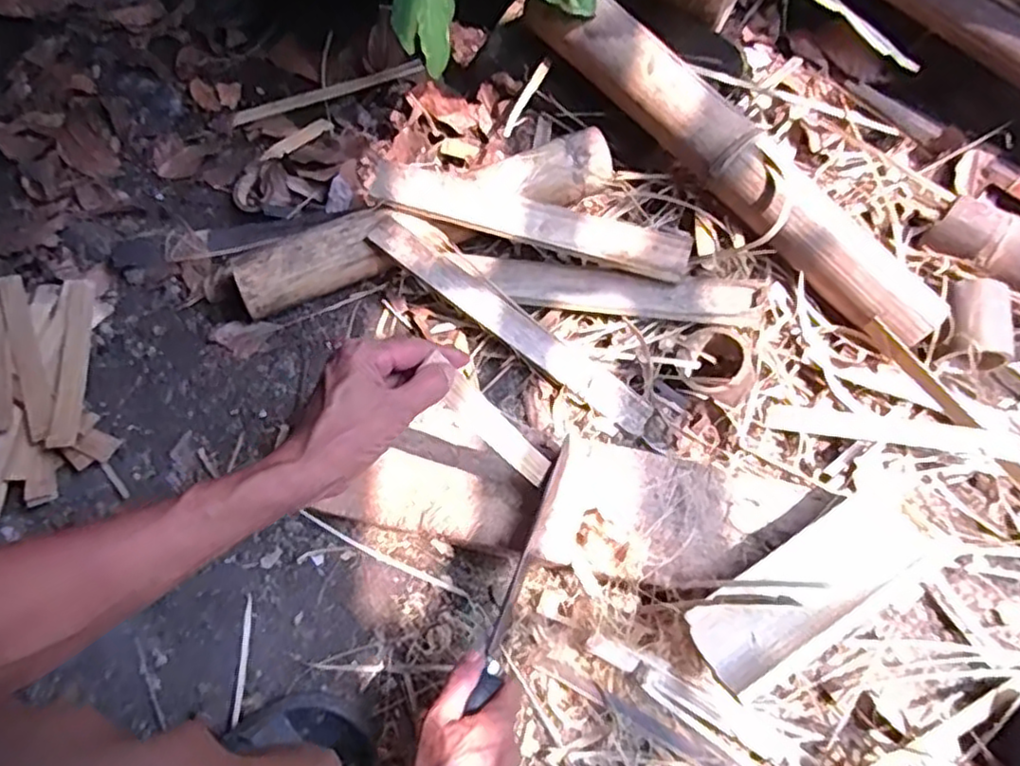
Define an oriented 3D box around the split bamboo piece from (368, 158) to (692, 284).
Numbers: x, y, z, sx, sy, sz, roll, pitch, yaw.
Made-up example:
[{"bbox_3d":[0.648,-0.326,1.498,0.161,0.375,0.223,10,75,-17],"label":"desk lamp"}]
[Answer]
[{"bbox_3d":[0.020,-0.176,0.749,0.348,0.020,0.058,15,77,1],"label":"split bamboo piece"}]

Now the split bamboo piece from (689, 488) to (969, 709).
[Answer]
[{"bbox_3d":[0.255,0.168,0.574,0.224,0.052,0.084,-28,69,-13],"label":"split bamboo piece"}]

